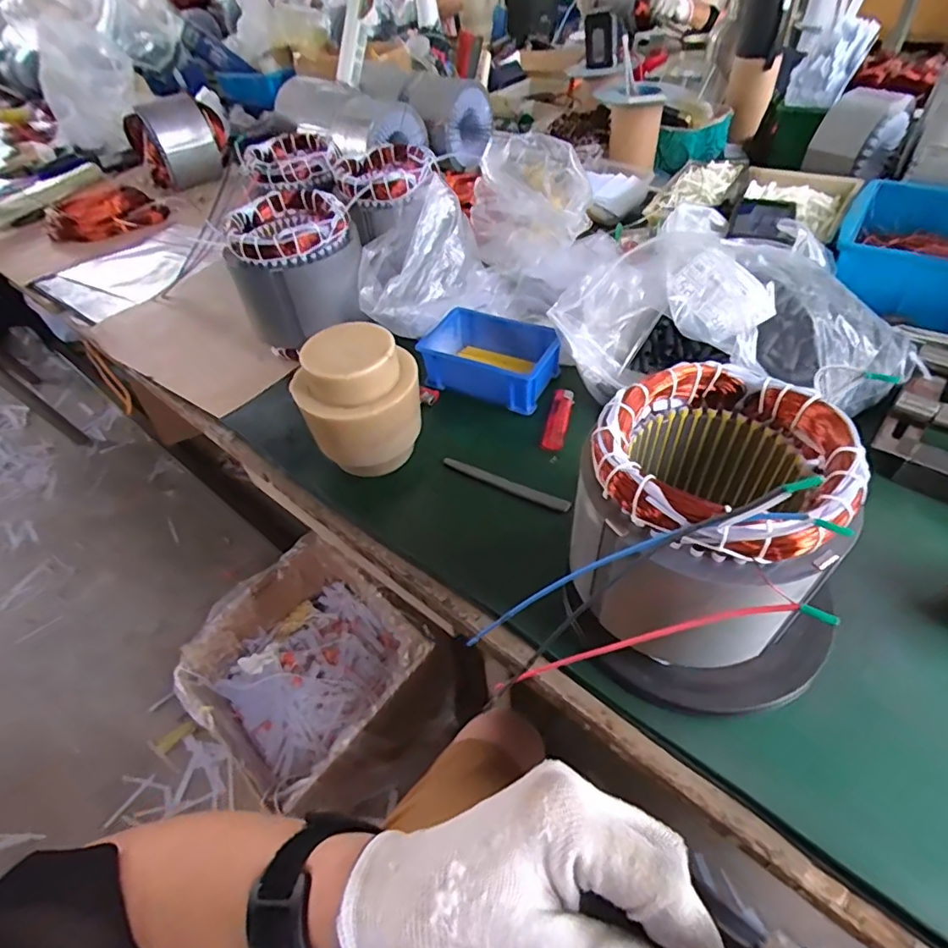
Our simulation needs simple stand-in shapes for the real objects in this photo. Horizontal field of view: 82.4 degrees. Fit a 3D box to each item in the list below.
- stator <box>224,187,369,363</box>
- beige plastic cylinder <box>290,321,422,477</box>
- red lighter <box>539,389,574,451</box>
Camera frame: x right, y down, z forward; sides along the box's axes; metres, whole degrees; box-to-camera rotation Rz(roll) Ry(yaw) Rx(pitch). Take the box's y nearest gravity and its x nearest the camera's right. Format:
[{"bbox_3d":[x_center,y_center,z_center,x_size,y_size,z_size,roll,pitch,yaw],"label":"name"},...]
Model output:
[{"bbox_3d":[-0.214,-0.244,0.679,0.149,0.158,0.131,-25,50,-15],"label":"stator"},{"bbox_3d":[-0.105,-0.064,0.526,0.111,0.134,0.095,-27,51,-17],"label":"beige plastic cylinder"},{"bbox_3d":[0.091,-0.061,0.575,0.022,0.011,0.088,9,50,15],"label":"red lighter"}]

